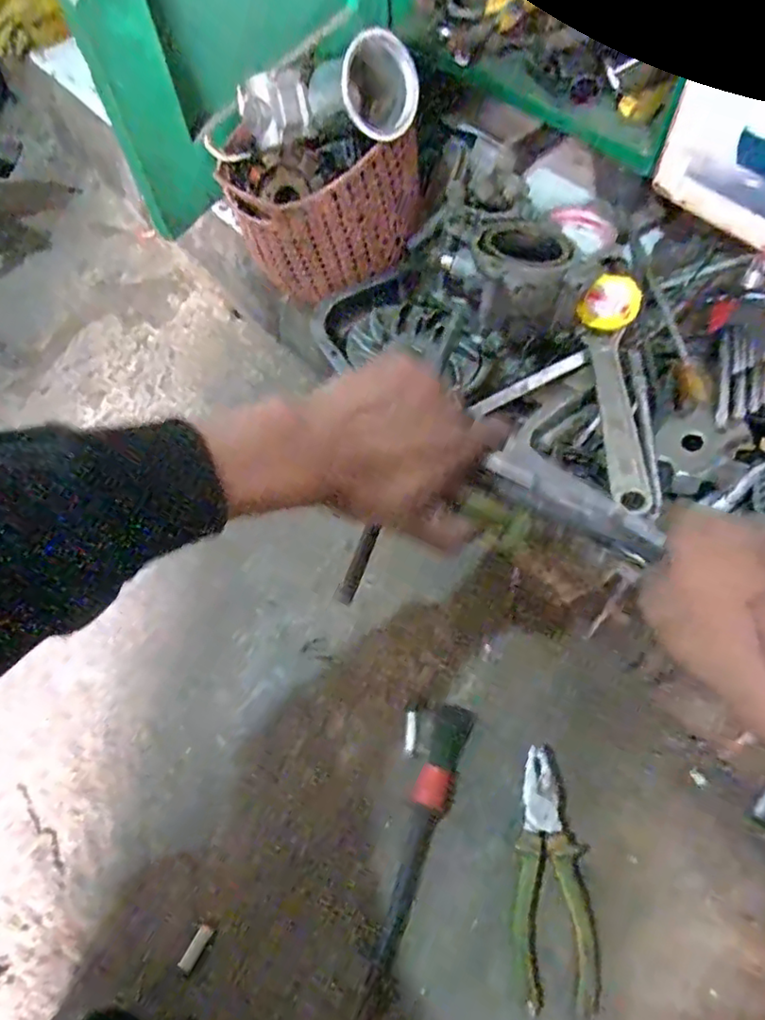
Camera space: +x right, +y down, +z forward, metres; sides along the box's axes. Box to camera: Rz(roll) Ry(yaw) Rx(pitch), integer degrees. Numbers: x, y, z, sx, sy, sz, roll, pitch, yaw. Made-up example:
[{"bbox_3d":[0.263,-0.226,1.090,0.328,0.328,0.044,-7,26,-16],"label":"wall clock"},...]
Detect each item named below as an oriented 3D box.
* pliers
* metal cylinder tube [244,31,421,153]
[{"bbox_3d":[0.123,0.266,0.450,0.058,0.024,0.163,0,62,3],"label":"pliers"},{"bbox_3d":[-0.049,-0.346,0.498,0.150,0.069,0.062,13,61,11],"label":"metal cylinder tube"}]

